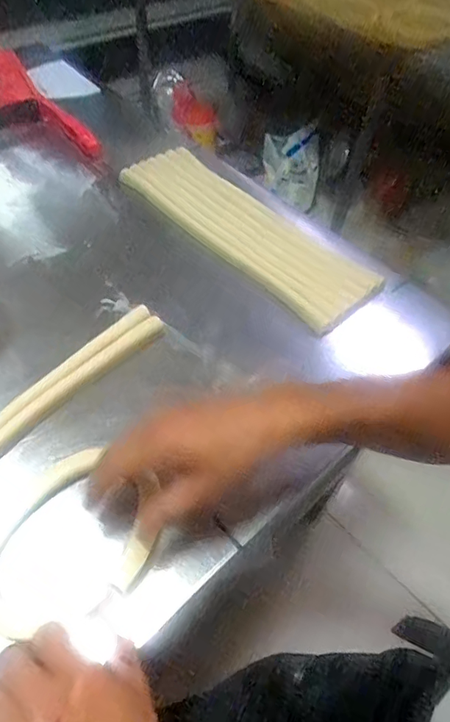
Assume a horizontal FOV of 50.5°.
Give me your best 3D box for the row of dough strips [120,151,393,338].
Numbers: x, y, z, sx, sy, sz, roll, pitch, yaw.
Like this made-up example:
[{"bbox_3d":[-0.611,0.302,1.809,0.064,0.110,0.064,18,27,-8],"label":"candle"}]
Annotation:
[{"bbox_3d":[0.022,-0.179,0.626,0.112,0.013,0.380,-36,63,-24],"label":"row of dough strips"}]

